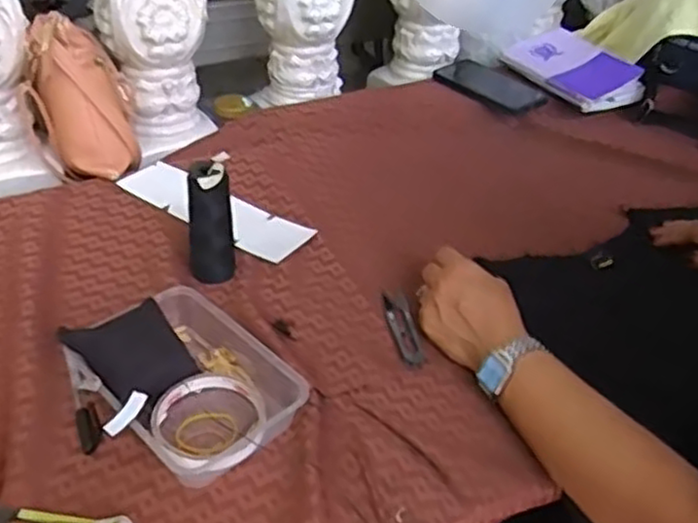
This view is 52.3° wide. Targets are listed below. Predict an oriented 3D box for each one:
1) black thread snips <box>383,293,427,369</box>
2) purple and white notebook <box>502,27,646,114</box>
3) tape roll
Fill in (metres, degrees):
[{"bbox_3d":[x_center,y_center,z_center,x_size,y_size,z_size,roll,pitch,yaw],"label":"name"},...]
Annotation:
[{"bbox_3d":[0.048,0.057,0.642,0.022,0.006,0.102,-3,37,-9],"label":"black thread snips"},{"bbox_3d":[0.328,-0.274,1.014,0.123,0.016,0.185,-28,55,-15],"label":"purple and white notebook"},{"bbox_3d":[-0.101,0.119,0.531,0.078,0.024,0.093,-20,42,-28],"label":"tape roll"}]

